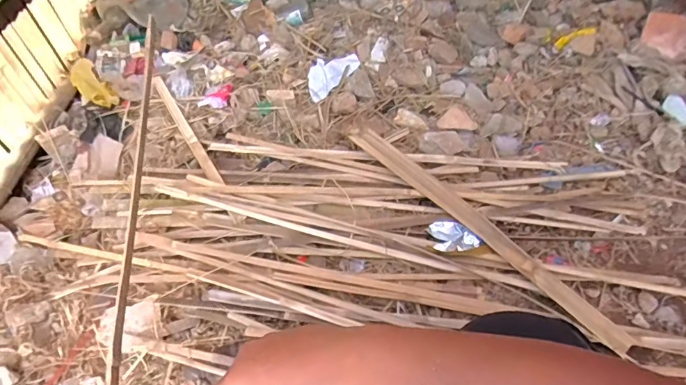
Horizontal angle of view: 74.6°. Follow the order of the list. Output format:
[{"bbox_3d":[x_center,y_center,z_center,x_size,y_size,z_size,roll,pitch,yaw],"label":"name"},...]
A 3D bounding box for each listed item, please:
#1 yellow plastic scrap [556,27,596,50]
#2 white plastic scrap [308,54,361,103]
[{"bbox_3d":[0.675,-0.453,1.308,0.132,0.026,0.050,-26,57,-18],"label":"yellow plastic scrap"},{"bbox_3d":[-0.041,-0.317,1.199,0.102,0.027,0.183,28,58,19],"label":"white plastic scrap"}]

